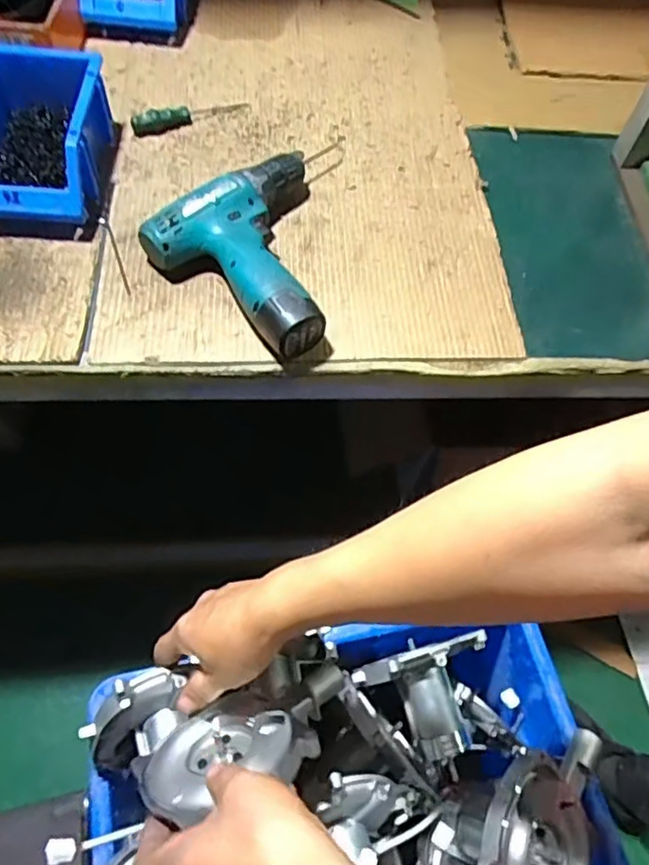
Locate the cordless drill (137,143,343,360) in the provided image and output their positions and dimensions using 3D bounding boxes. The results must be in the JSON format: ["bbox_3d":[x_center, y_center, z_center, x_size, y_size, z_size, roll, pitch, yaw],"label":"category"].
[{"bbox_3d":[-0.028,-0.190,0.554,0.176,0.051,0.213,37,64,15],"label":"cordless drill"}]

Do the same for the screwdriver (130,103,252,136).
[{"bbox_3d":[-0.142,-0.335,0.615,0.119,0.022,0.019,-21,65,-16],"label":"screwdriver"}]

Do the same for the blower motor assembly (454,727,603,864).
[{"bbox_3d":[0.173,0.302,0.466,0.102,0.096,0.152,33,63,13],"label":"blower motor assembly"}]

